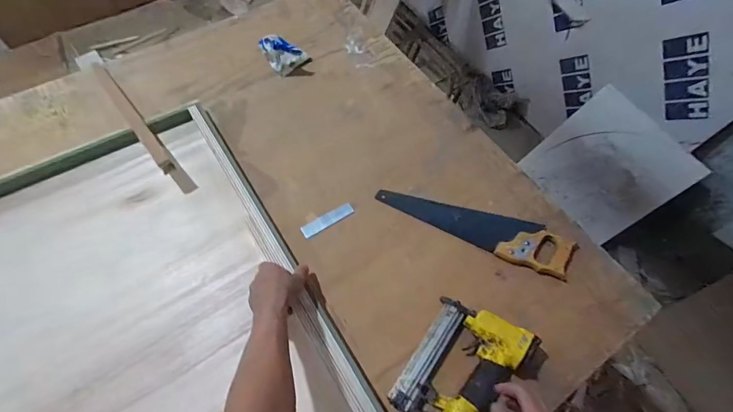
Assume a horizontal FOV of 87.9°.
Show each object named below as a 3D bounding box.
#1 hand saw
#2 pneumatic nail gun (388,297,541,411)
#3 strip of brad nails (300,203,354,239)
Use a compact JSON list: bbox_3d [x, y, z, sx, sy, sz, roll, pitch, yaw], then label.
[{"bbox_3d":[0.222,0.030,0.792,0.400,0.021,0.103,22,62,10],"label":"hand saw"},{"bbox_3d":[0.150,0.283,0.626,0.159,0.062,0.241,29,63,14],"label":"pneumatic nail gun"},{"bbox_3d":[-0.081,0.028,0.795,0.116,0.004,0.030,-29,66,-17],"label":"strip of brad nails"}]

